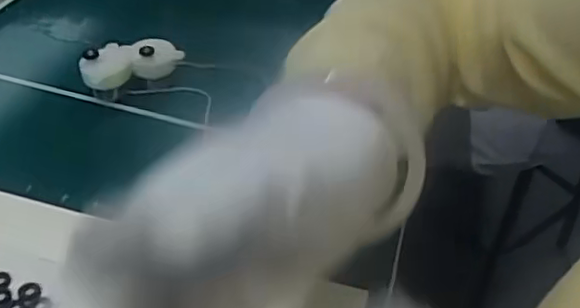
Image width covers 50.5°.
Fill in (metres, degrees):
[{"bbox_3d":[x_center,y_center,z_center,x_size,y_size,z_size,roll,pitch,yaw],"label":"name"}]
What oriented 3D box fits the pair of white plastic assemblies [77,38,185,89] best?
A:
[{"bbox_3d":[-0.111,-0.061,0.427,0.066,0.033,0.029,-18,46,-26],"label":"pair of white plastic assemblies"}]

